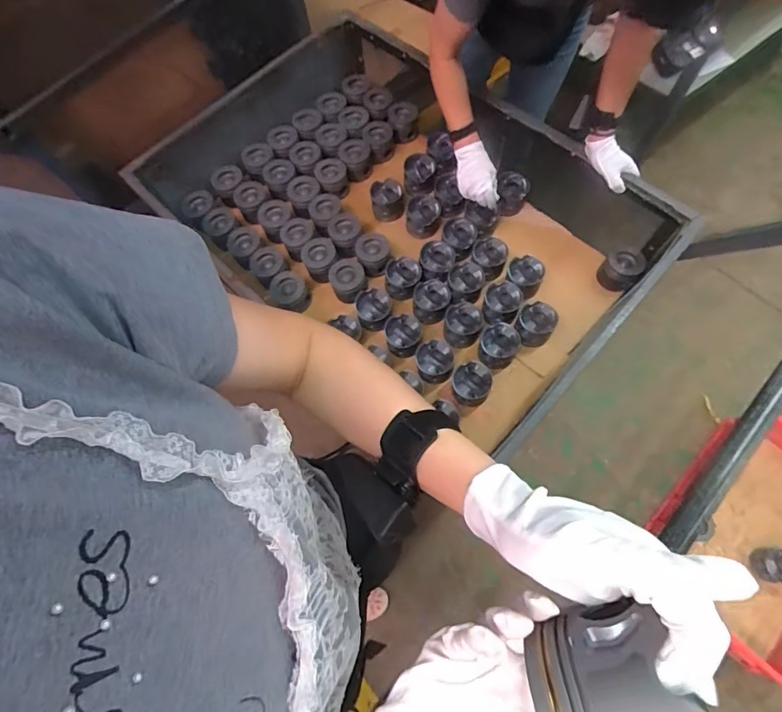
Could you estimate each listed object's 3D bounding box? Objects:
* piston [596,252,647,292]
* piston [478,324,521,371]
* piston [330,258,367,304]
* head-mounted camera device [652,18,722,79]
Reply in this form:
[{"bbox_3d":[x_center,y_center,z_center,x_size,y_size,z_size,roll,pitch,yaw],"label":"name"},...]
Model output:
[{"bbox_3d":[0.566,-0.211,1.100,0.087,0.063,0.084,-1,68,3],"label":"piston"},{"bbox_3d":[0.262,-0.020,1.088,0.089,0.087,0.087,-1,68,3],"label":"piston"},{"bbox_3d":[-0.111,-0.194,1.156,0.093,0.079,0.103,-21,69,-6],"label":"piston"},{"bbox_3d":[0.413,-0.434,0.624,0.098,0.055,0.053,-40,72,-12],"label":"head-mounted camera device"}]

